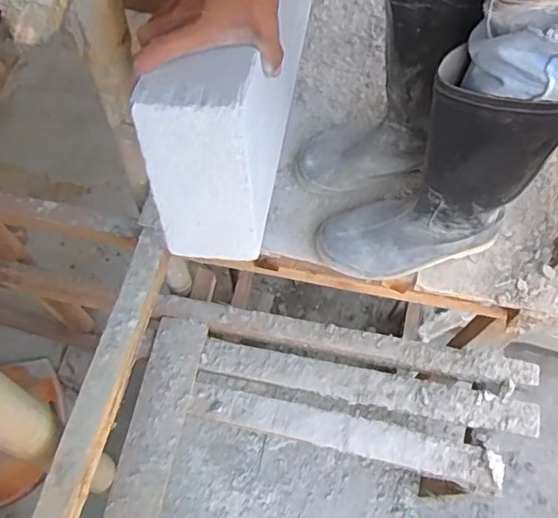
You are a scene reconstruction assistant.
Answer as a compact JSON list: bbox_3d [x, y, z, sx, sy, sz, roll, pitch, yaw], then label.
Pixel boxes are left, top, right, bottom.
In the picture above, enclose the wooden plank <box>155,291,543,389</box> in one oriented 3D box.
[{"bbox_3d":[0.135,0.169,1.211,0.787,0.030,0.062,10,66,3],"label":"wooden plank"}]

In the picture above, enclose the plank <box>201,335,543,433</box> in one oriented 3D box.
[{"bbox_3d":[0.180,0.253,1.185,0.670,0.022,0.070,11,66,4],"label":"plank"}]

